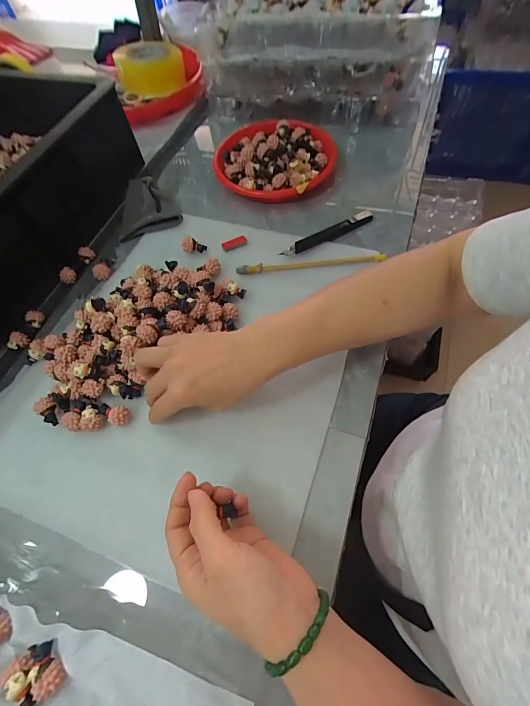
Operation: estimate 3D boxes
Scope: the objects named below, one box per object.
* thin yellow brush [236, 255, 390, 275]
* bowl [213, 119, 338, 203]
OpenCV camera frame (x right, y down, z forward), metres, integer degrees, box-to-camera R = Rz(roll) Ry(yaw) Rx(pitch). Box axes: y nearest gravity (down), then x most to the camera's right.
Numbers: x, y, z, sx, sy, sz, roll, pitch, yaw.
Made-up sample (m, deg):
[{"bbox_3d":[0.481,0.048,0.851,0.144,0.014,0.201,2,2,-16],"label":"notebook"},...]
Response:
[{"bbox_3d":[0.054,-0.110,0.420,0.177,0.009,0.012,-7,60,1],"label":"thin yellow brush"},{"bbox_3d":[0.012,-0.282,0.497,0.179,0.042,0.152,16,63,13],"label":"bowl"}]

